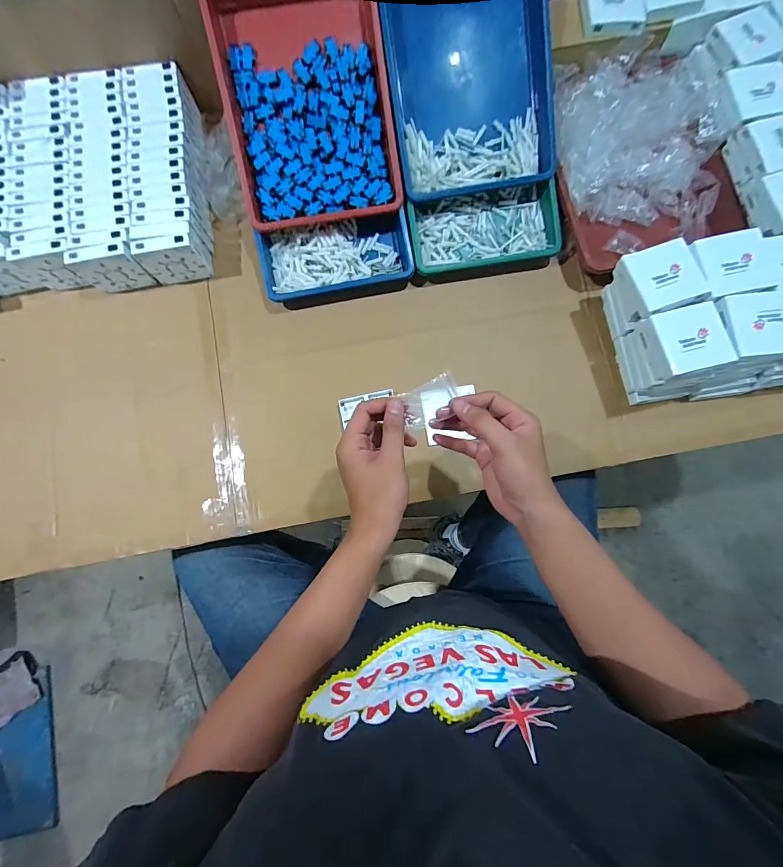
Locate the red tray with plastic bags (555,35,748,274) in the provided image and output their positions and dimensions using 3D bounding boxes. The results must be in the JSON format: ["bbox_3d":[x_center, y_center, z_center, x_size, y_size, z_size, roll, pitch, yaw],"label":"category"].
[{"bbox_3d":[0.383,-0.425,0.614,0.243,0.088,0.322,-8,81,-1],"label":"red tray with plastic bags"}]

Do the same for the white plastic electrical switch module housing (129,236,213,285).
[{"bbox_3d":[-0.336,-0.267,0.608,0.085,0.092,0.022,-13,81,-2],"label":"white plastic electrical switch module housing"}]

